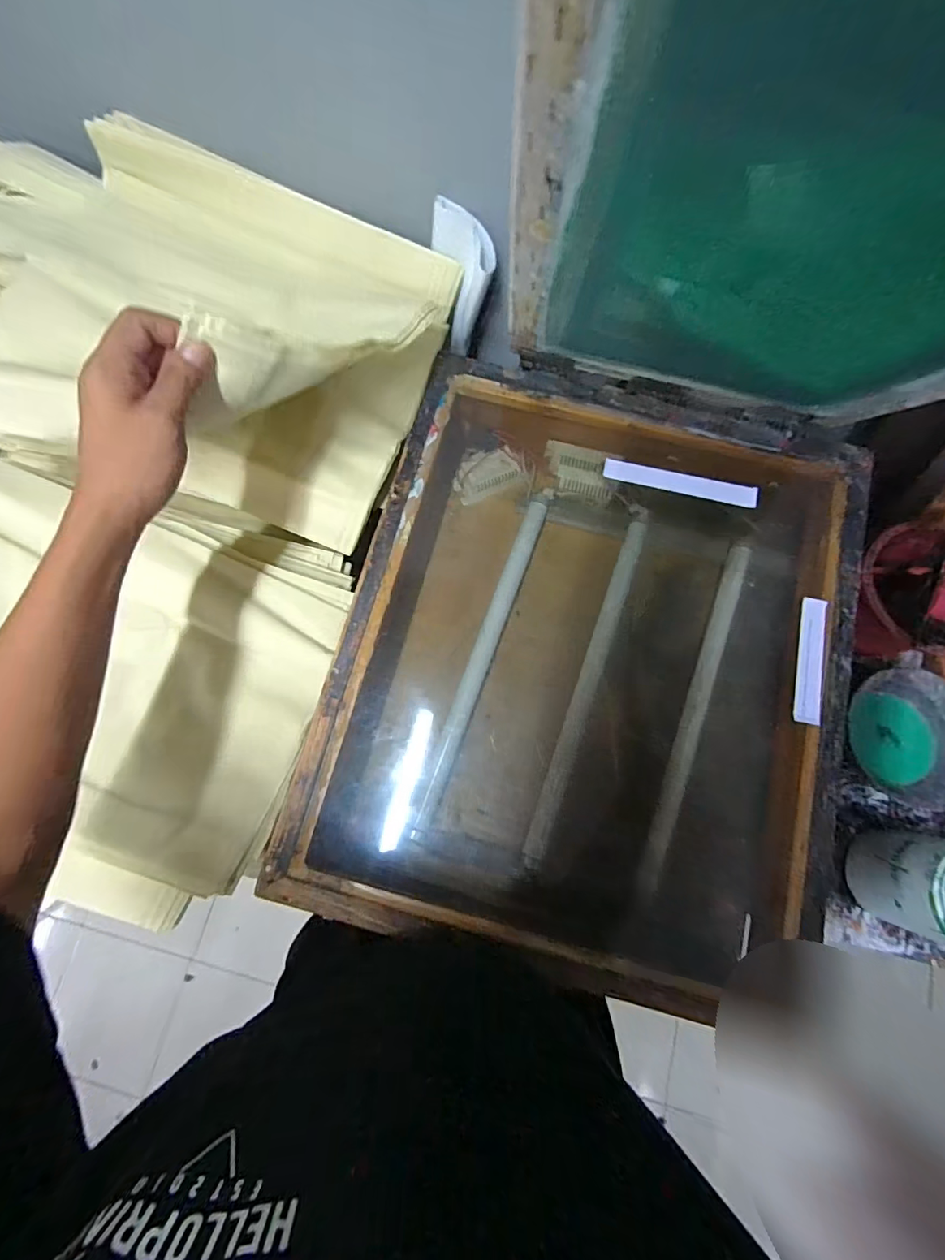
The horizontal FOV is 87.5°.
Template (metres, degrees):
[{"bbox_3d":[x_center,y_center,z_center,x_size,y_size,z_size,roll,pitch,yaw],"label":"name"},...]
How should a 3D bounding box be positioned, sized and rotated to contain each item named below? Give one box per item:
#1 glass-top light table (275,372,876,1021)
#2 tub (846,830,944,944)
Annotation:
[{"bbox_3d":[0.122,0.035,0.573,0.490,0.179,0.591,15,76,4],"label":"glass-top light table"},{"bbox_3d":[0.475,0.266,0.506,0.086,0.146,0.089,0,76,0],"label":"tub"}]

